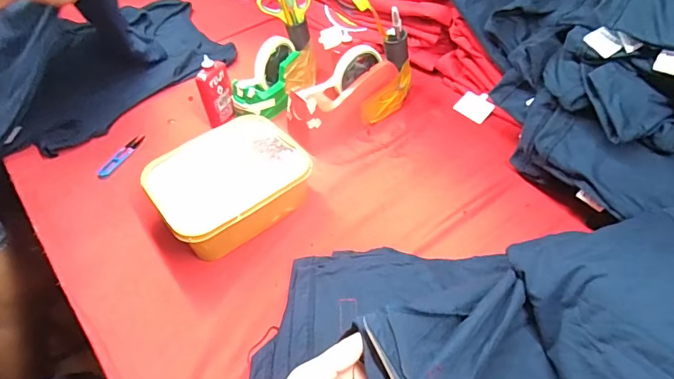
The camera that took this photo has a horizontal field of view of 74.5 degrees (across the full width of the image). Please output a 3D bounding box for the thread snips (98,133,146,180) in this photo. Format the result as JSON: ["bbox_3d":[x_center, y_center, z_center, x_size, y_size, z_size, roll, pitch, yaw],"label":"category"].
[{"bbox_3d":[-0.358,-0.057,0.737,0.027,0.004,0.105,11,47,13],"label":"thread snips"}]

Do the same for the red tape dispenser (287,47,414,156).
[{"bbox_3d":[0.022,-0.158,0.707,0.215,0.109,0.093,-35,54,-29],"label":"red tape dispenser"}]

